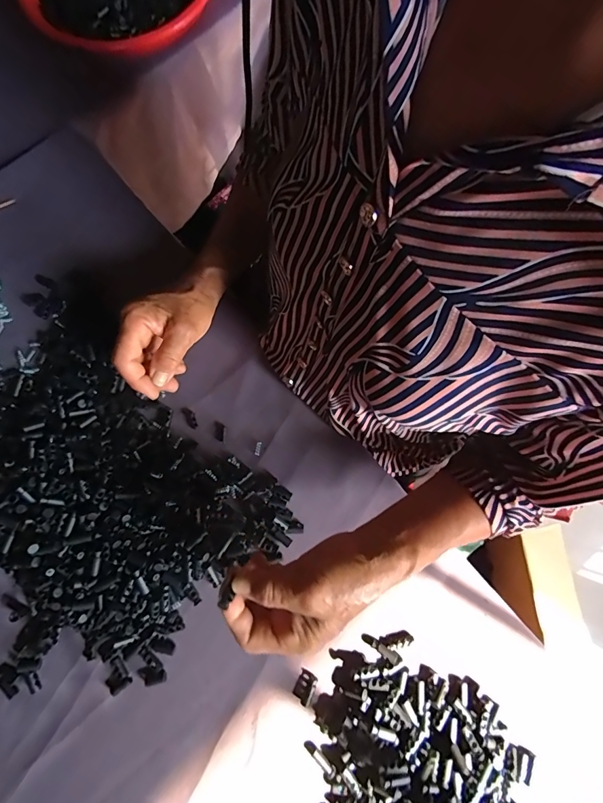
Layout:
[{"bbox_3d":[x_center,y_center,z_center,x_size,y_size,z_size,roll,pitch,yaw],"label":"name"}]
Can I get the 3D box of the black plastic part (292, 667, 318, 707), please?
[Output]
[{"bbox_3d":[0.003,0.259,0.357,0.016,0.006,0.025,26,81,5],"label":"black plastic part"}]

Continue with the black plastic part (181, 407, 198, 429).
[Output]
[{"bbox_3d":[-0.114,0.016,0.404,0.011,0.004,0.025,-31,81,-4],"label":"black plastic part"}]

